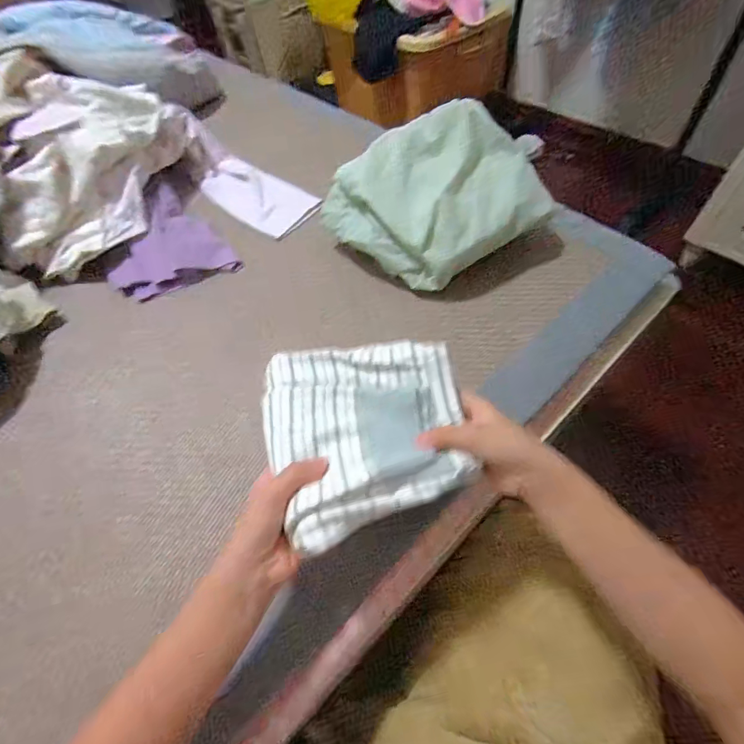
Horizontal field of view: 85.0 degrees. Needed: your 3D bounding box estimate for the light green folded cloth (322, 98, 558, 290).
[{"bbox_3d":[0.078,-0.223,0.502,0.212,0.112,0.210,-34,56,-19],"label":"light green folded cloth"}]

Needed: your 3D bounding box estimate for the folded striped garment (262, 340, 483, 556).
[{"bbox_3d":[-0.004,0.039,0.313,0.148,0.025,0.152,-13,52,-4],"label":"folded striped garment"}]

